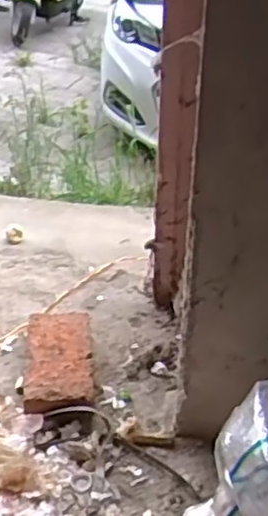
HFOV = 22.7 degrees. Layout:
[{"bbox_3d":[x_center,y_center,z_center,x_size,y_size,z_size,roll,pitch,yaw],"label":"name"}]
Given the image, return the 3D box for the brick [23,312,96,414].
[{"bbox_3d":[-0.126,0.179,1.135,0.113,0.050,0.217,-3,33,-6],"label":"brick"}]

